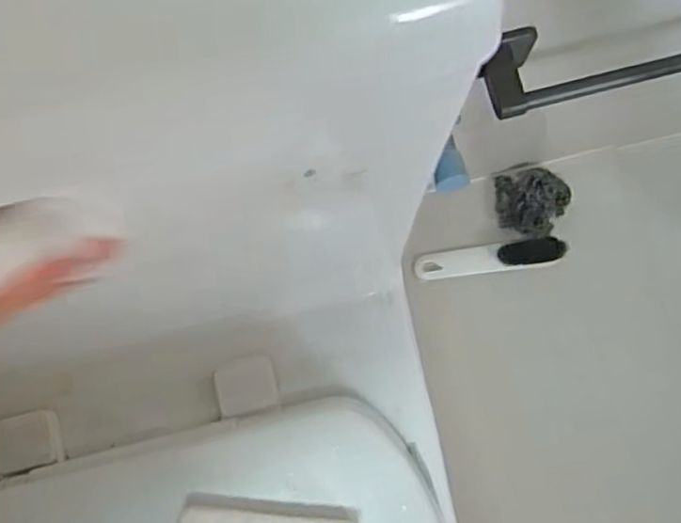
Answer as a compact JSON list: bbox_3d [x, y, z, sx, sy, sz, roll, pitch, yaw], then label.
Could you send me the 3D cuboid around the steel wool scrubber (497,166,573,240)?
[{"bbox_3d":[0.238,-0.073,0.872,0.084,0.027,0.088,-3,78,0],"label":"steel wool scrubber"}]

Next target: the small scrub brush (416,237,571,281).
[{"bbox_3d":[0.182,-0.004,0.873,0.181,0.031,0.035,-6,79,-1],"label":"small scrub brush"}]

